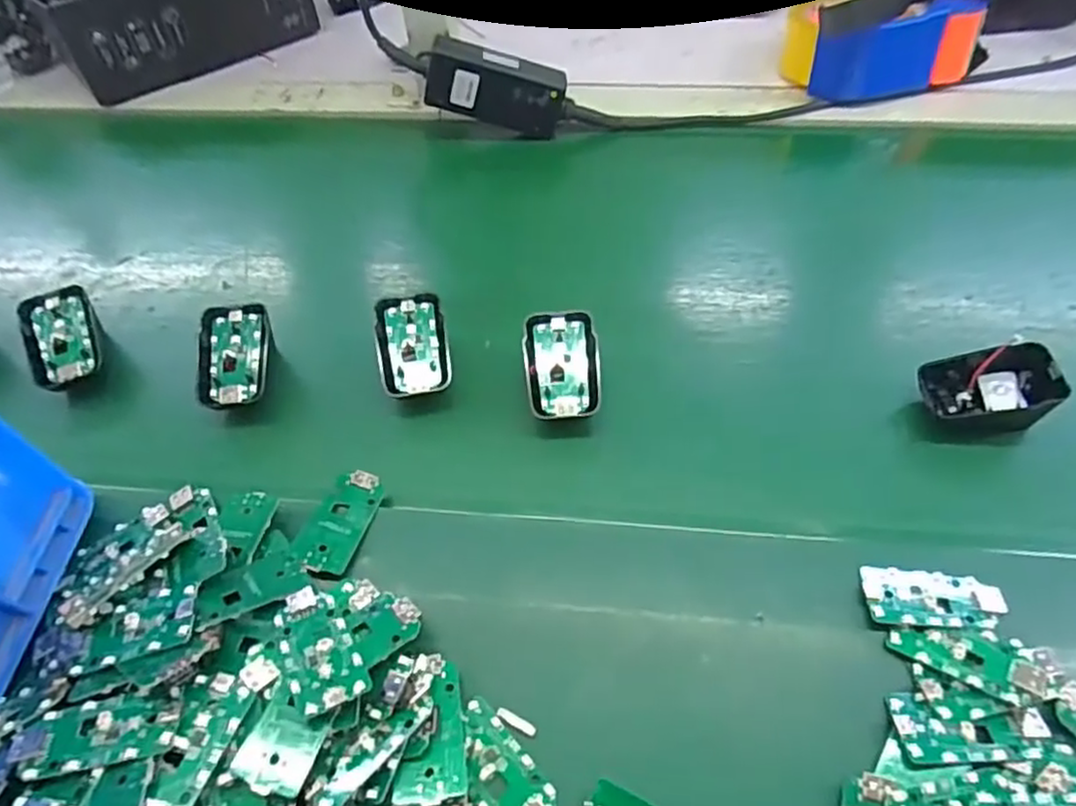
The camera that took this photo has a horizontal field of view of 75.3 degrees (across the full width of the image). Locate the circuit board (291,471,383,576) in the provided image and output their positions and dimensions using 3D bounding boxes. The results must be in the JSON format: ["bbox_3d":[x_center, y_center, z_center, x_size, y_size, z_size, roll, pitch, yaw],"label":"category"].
[{"bbox_3d":[-0.110,0.066,0.388,0.031,0.005,0.062,18,52,5],"label":"circuit board"}]

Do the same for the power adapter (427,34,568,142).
[{"bbox_3d":[-0.035,-0.266,0.591,0.115,0.054,0.026,11,52,-14],"label":"power adapter"}]

